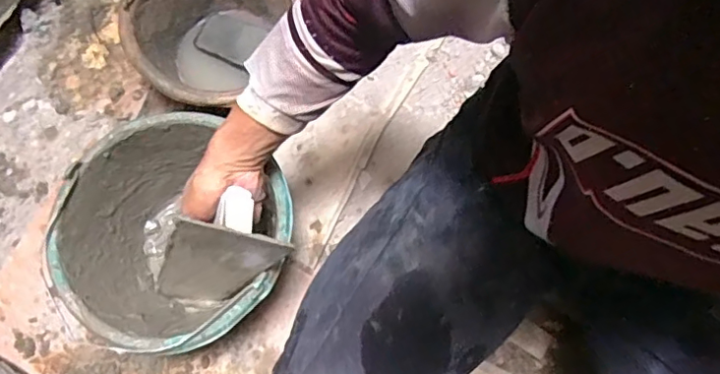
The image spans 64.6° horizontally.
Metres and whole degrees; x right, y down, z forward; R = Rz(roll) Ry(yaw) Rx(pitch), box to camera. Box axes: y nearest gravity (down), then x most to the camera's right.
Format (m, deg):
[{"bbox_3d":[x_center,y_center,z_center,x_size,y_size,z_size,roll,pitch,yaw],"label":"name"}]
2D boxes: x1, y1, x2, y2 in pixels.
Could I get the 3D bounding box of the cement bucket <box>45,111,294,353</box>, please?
[{"bbox_3d":[-0.215,0.067,0.723,0.259,0.177,0.265,0,72,1],"label":"cement bucket"}]

